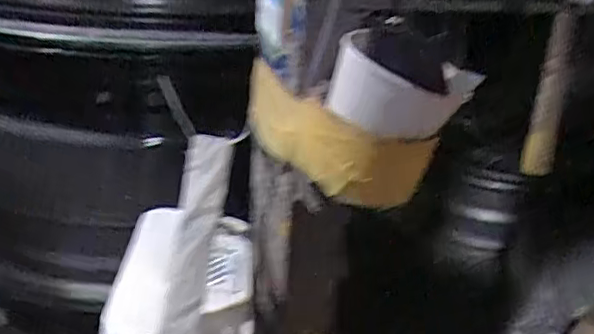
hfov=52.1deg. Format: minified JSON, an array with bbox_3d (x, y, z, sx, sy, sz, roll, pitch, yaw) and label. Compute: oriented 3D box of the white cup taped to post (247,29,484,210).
[{"bbox_3d":[0.037,-0.034,0.395,0.087,0.096,0.130,-10,26,-36],"label":"white cup taped to post"}]

